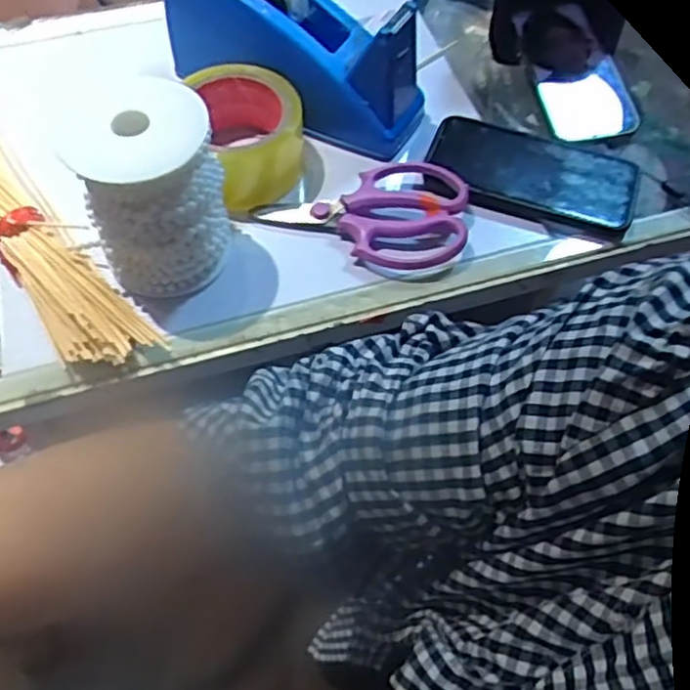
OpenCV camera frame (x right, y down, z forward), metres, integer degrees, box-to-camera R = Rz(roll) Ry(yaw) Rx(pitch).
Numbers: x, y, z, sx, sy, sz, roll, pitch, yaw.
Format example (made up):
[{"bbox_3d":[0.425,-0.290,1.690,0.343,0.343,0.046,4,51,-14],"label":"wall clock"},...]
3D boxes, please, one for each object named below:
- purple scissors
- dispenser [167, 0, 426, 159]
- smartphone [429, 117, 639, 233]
[{"bbox_3d":[0.012,-0.105,0.524,0.159,0.023,0.093,13,60,6],"label":"purple scissors"},{"bbox_3d":[-0.040,-0.240,0.556,0.213,0.096,0.075,29,63,15],"label":"dispenser"},{"bbox_3d":[0.148,-0.141,0.551,0.160,0.013,0.075,20,61,10],"label":"smartphone"}]

